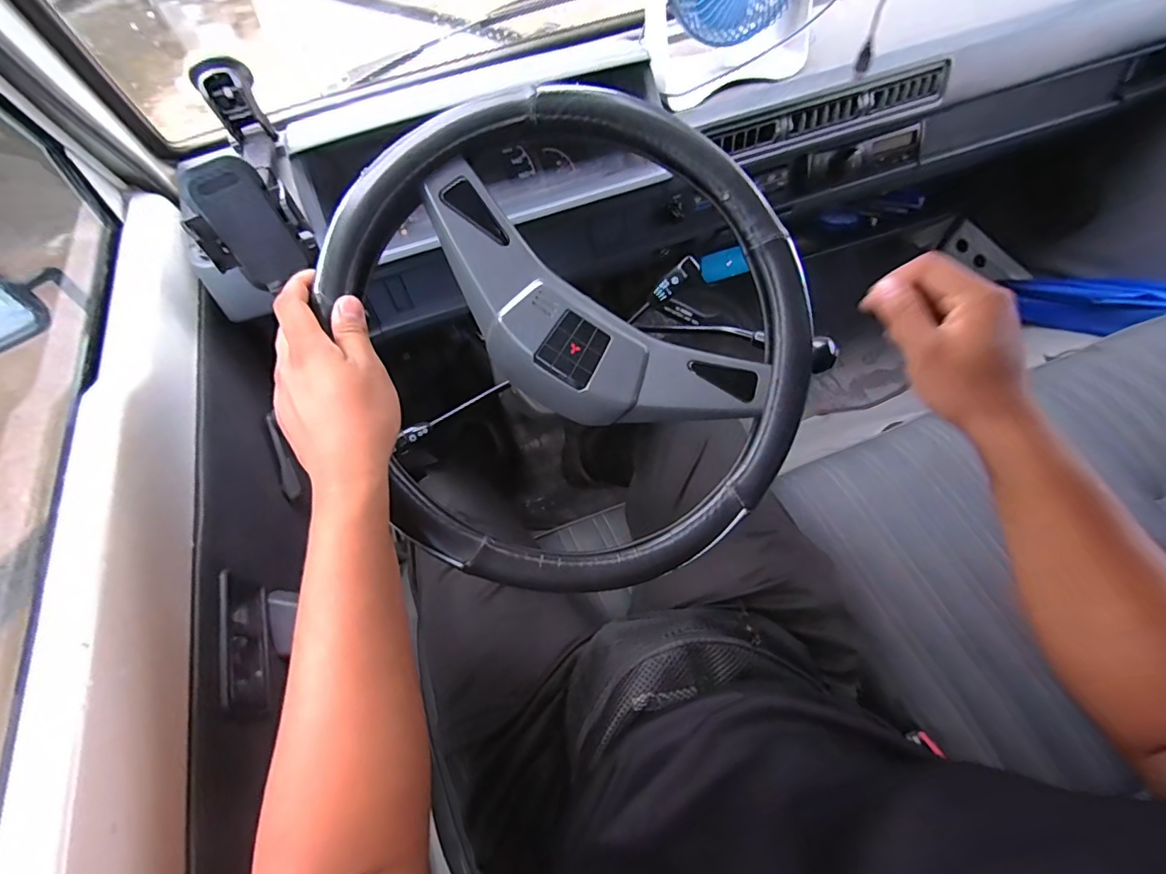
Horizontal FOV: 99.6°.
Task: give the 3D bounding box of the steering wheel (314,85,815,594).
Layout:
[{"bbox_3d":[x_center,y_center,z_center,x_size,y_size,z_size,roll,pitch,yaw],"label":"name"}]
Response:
[{"bbox_3d":[0.001,-0.074,0.419,0.385,0.077,0.385,0,91,-8],"label":"steering wheel"}]

